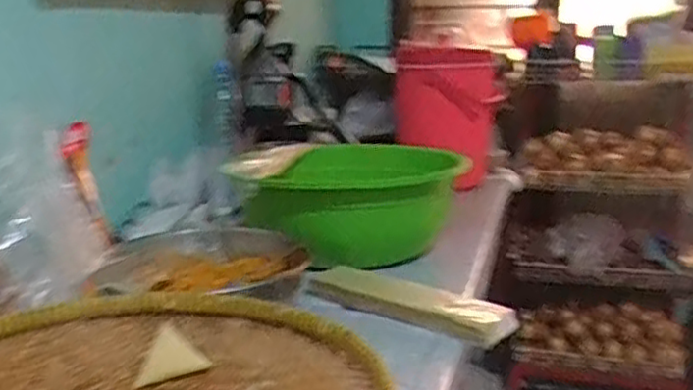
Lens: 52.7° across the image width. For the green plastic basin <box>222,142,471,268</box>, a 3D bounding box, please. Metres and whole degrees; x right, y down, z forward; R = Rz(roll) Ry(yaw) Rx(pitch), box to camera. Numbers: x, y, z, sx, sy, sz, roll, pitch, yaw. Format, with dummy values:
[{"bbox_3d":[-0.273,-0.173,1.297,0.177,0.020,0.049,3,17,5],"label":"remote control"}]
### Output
[{"bbox_3d":[0.007,0.009,1.258,0.383,0.152,0.409,-1,11,0],"label":"green plastic basin"}]

